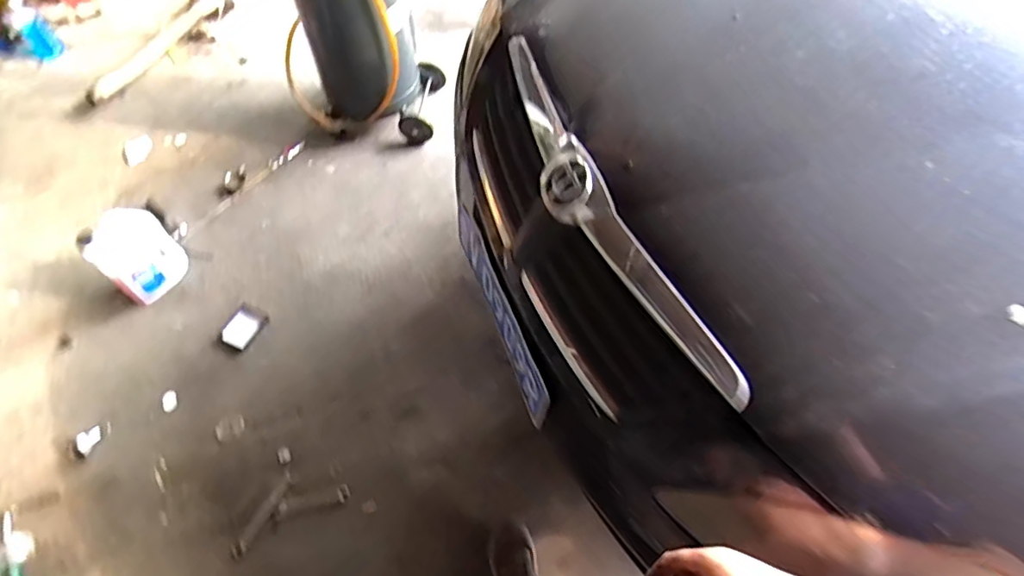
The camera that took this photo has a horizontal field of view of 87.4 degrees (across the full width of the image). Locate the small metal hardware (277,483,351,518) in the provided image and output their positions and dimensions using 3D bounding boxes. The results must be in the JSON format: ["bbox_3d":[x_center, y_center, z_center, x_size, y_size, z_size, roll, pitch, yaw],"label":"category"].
[{"bbox_3d":[-0.478,0.511,1.290,0.167,0.015,0.040,-11,58,-8],"label":"small metal hardware"}]

